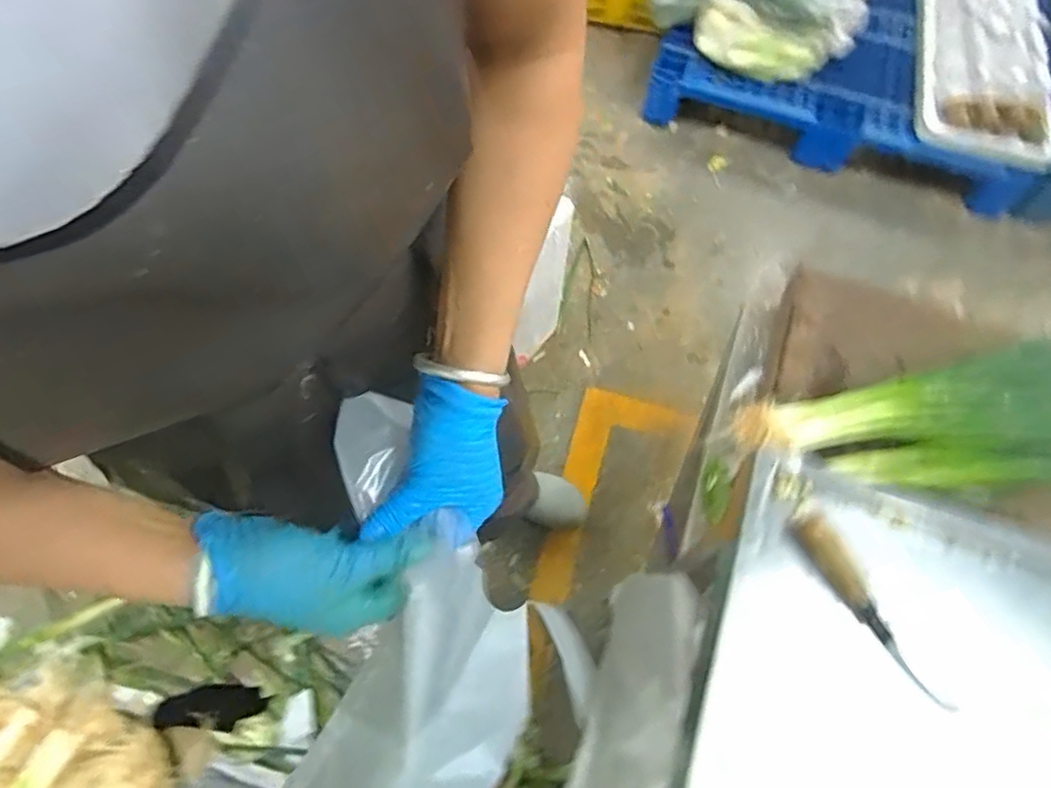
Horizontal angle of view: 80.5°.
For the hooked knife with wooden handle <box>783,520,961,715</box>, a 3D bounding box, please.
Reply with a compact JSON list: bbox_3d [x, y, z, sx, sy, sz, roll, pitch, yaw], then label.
[{"bbox_3d":[0.272,0.174,0.507,0.032,0.019,0.159,-19,65,-12],"label":"hooked knife with wooden handle"}]

